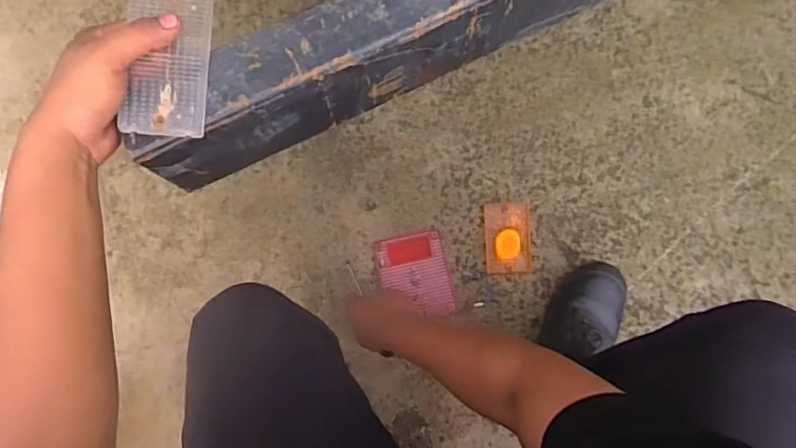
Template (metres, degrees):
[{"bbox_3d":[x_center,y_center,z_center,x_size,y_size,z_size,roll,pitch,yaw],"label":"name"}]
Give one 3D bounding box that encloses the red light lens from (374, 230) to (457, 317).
[{"bbox_3d":[0.030,0.087,0.922,0.116,0.012,0.143,-11,83,-1],"label":"red light lens"}]

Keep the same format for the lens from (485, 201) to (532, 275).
[{"bbox_3d":[0.193,0.025,0.932,0.077,0.011,0.119,-1,82,1],"label":"lens"}]

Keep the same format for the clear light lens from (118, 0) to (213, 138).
[{"bbox_3d":[-0.181,-0.129,0.426,0.059,0.020,0.119,3,86,1],"label":"clear light lens"}]

